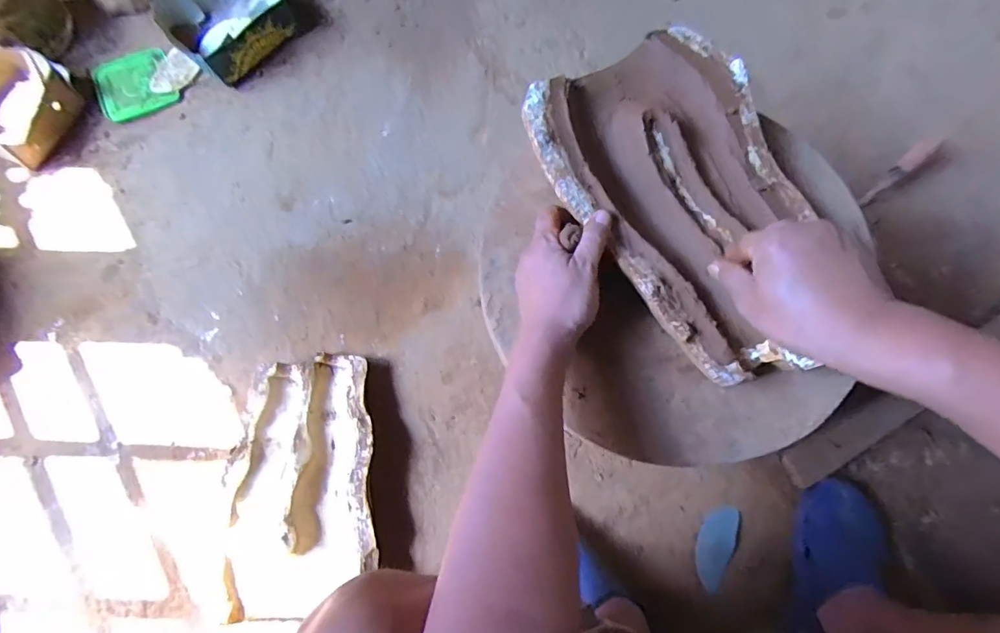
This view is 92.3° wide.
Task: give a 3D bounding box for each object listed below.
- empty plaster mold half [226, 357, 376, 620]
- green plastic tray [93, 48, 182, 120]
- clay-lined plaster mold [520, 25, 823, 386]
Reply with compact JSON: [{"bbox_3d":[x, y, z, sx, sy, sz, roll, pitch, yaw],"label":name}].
[{"bbox_3d":[-0.284,0.236,0.699,0.213,0.068,0.348,-9,75,0],"label":"empty plaster mold half"},{"bbox_3d":[-0.666,-0.423,0.875,0.124,0.012,0.131,-22,83,-15],"label":"green plastic tray"},{"bbox_3d":[0.186,-0.110,0.451,0.222,0.049,0.340,-29,81,-4],"label":"clay-lined plaster mold"}]

